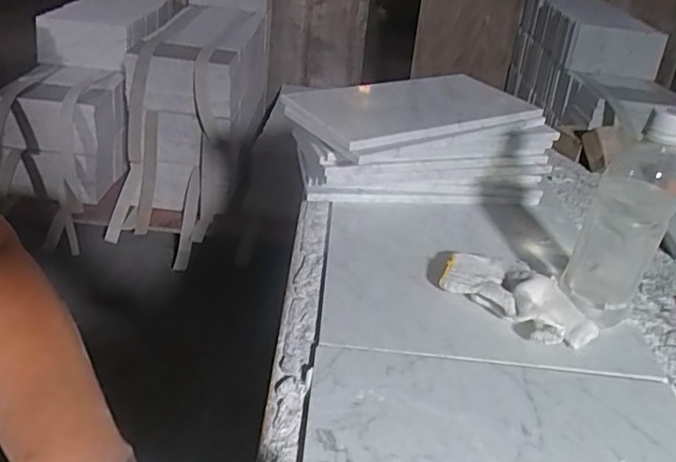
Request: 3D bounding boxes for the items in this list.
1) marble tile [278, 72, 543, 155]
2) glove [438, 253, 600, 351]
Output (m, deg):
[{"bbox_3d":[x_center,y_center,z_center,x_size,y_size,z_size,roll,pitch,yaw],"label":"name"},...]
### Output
[{"bbox_3d":[0.100,-0.164,0.725,0.322,0.026,0.184,-15,37,-33],"label":"marble tile"},{"bbox_3d":[0.173,0.060,0.545,0.091,0.036,0.149,-20,41,-37],"label":"glove"}]

